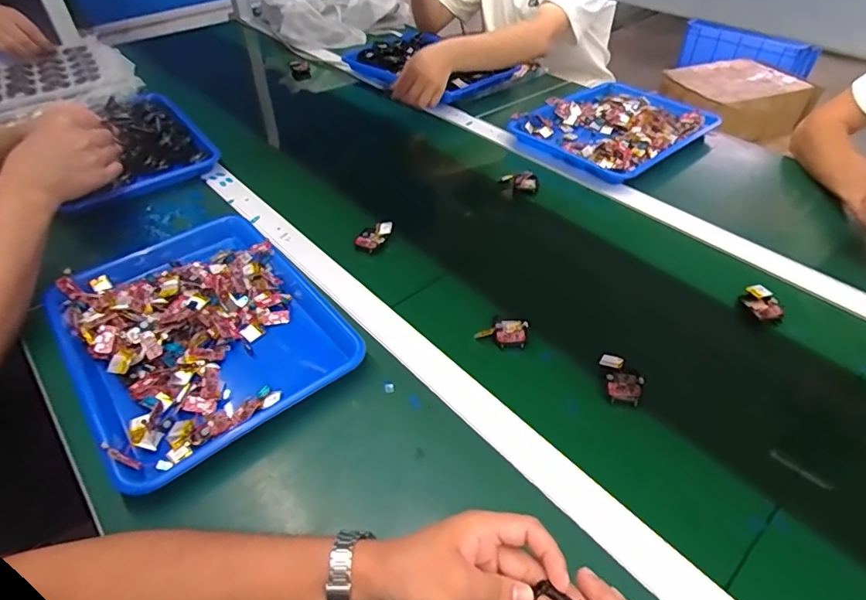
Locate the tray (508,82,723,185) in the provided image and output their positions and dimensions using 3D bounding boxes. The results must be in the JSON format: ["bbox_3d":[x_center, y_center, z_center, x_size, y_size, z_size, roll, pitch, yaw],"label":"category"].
[{"bbox_3d":[0.321,-0.302,0.903,0.302,0.046,0.236,-32,51,-28],"label":"tray"}]

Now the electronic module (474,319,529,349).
[{"bbox_3d":[0.077,0.037,0.569,0.055,0.017,0.036,10,45,11],"label":"electronic module"}]

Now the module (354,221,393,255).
[{"bbox_3d":[-0.080,-0.089,0.696,0.028,0.025,0.053,31,52,29],"label":"module"}]

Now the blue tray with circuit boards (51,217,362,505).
[{"bbox_3d":[-0.255,0.027,0.556,0.255,0.043,0.325,-31,51,-27],"label":"blue tray with circuit boards"}]

